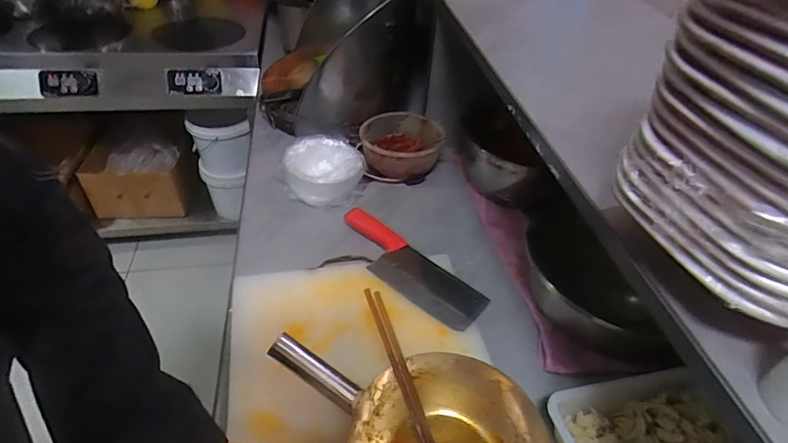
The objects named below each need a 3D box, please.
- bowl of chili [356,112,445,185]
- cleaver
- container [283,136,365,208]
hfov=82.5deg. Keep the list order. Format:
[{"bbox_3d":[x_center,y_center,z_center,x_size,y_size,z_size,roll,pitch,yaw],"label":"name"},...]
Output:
[{"bbox_3d":[0.016,-0.154,0.974,0.167,0.117,0.167,3,43,-2],"label":"bowl of chili"},{"bbox_3d":[0.015,0.067,0.754,0.294,0.035,0.097,30,48,25],"label":"cleaver"},{"bbox_3d":[-0.139,-0.091,0.905,0.157,0.098,0.132,-4,43,-9],"label":"container"}]

